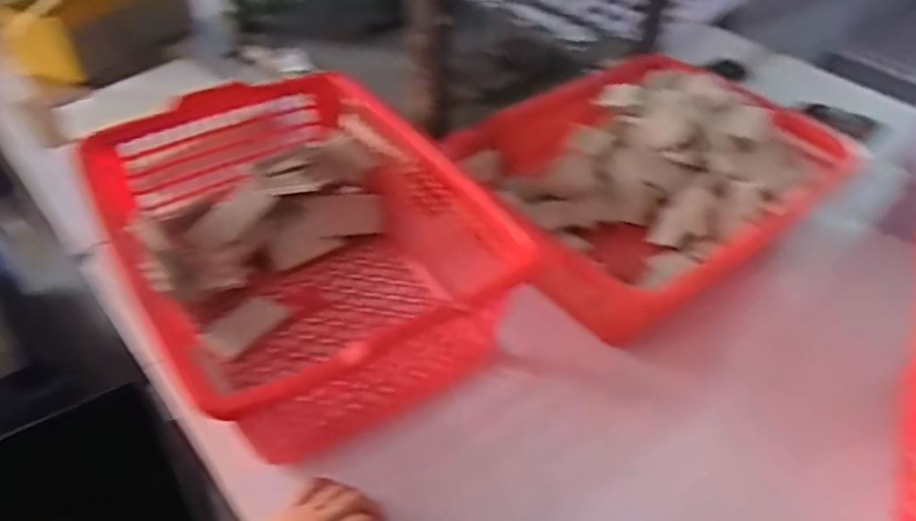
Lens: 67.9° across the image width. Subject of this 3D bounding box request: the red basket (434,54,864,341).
[{"bbox_3d":[0.231,-0.088,0.876,0.438,0.141,0.354,-27,50,-26],"label":"red basket"}]

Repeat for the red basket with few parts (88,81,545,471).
[{"bbox_3d":[-0.172,-0.003,0.796,0.363,0.204,0.476,-24,48,-24],"label":"red basket with few parts"}]

